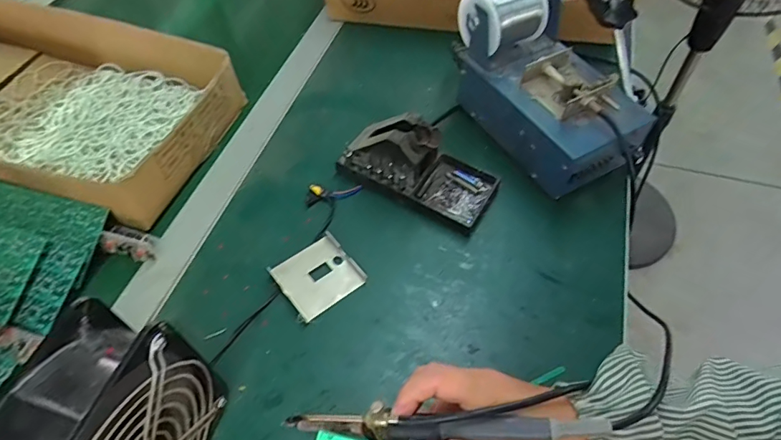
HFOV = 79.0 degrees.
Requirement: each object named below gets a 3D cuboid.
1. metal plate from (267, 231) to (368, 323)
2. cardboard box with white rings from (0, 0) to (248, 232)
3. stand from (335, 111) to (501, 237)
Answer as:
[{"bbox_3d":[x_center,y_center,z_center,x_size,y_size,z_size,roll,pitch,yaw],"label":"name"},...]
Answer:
[{"bbox_3d":[-0.067,0.051,0.445,0.069,0.014,0.063,-36,62,-22],"label":"metal plate"},{"bbox_3d":[-0.408,-0.143,0.551,0.436,0.070,0.239,14,56,10],"label":"cardboard box with white rings"},{"bbox_3d":[0.027,-0.063,0.486,0.160,0.072,0.077,26,59,18],"label":"stand"}]

